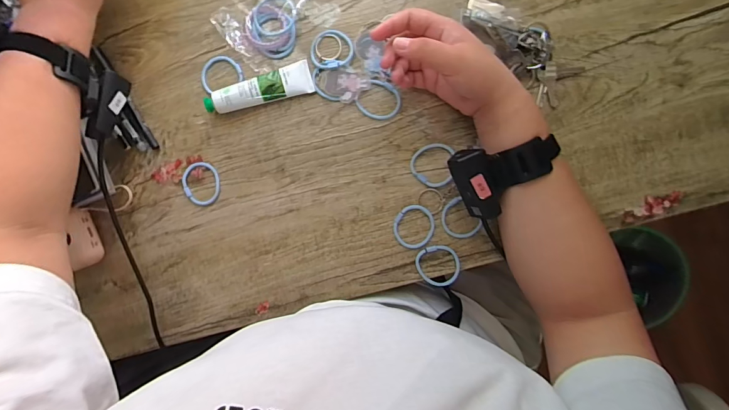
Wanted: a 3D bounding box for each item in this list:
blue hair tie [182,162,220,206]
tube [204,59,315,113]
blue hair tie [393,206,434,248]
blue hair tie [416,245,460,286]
[{"bbox_3d":[-0.190,-0.025,0.454,0.042,0.004,0.050,-11,91,3],"label":"blue hair tie"},{"bbox_3d":[-0.118,-0.129,0.435,0.120,0.022,0.034,-16,91,3],"label":"tube"},{"bbox_3d":[0.056,0.025,0.438,0.045,0.004,0.049,-1,91,3],"label":"blue hair tie"},{"bbox_3d":[0.083,0.069,0.435,0.047,0.006,0.048,0,91,3],"label":"blue hair tie"}]

